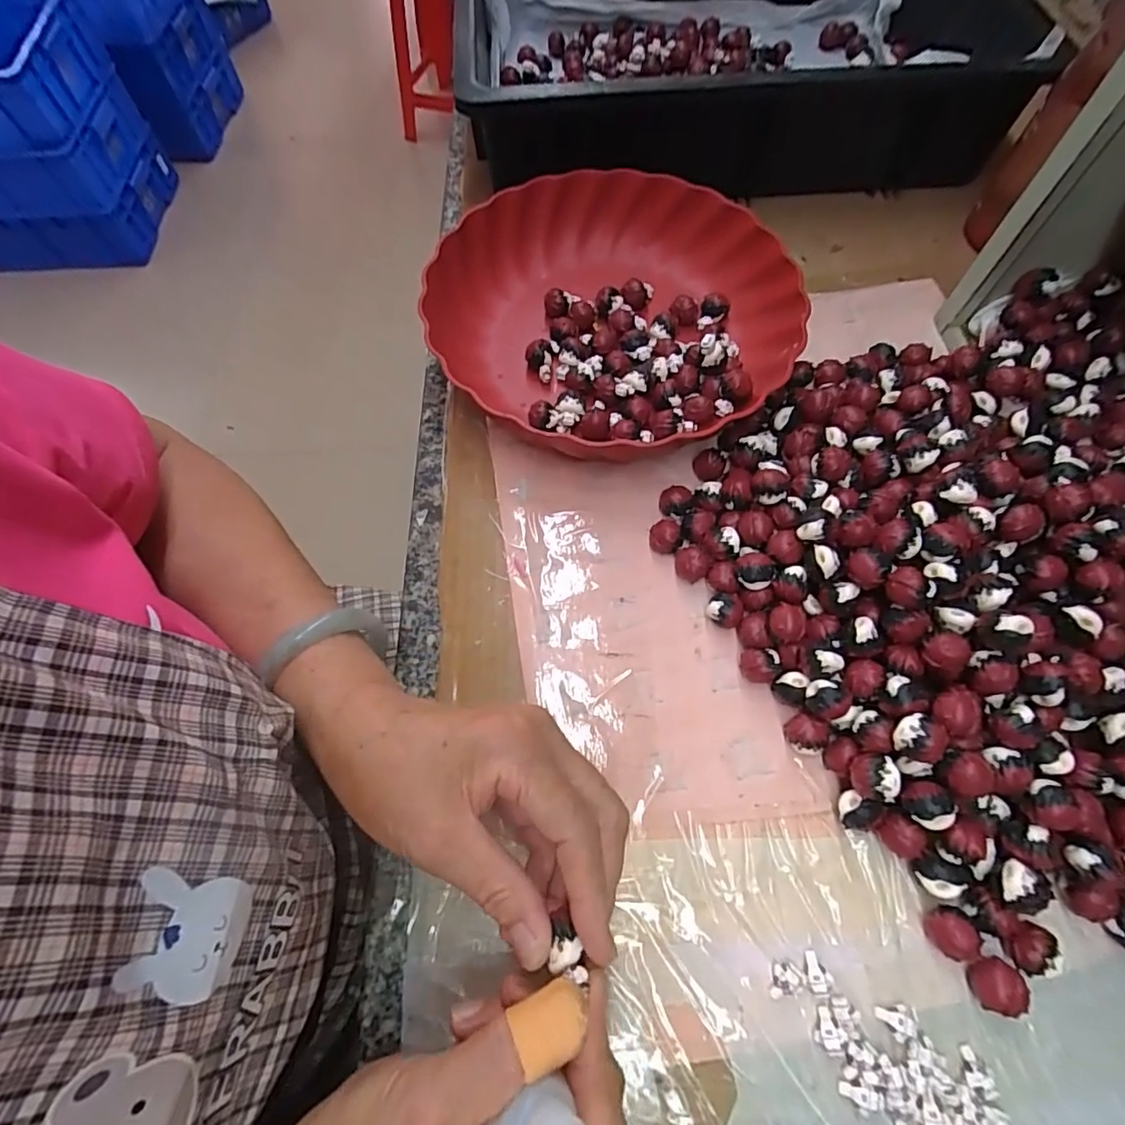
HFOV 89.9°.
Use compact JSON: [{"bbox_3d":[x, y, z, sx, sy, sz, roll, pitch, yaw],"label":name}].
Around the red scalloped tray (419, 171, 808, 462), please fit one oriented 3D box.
[{"bbox_3d":[0.032,-0.174,0.388,0.246,0.046,0.238,-40,71,-17],"label":"red scalloped tray"}]

